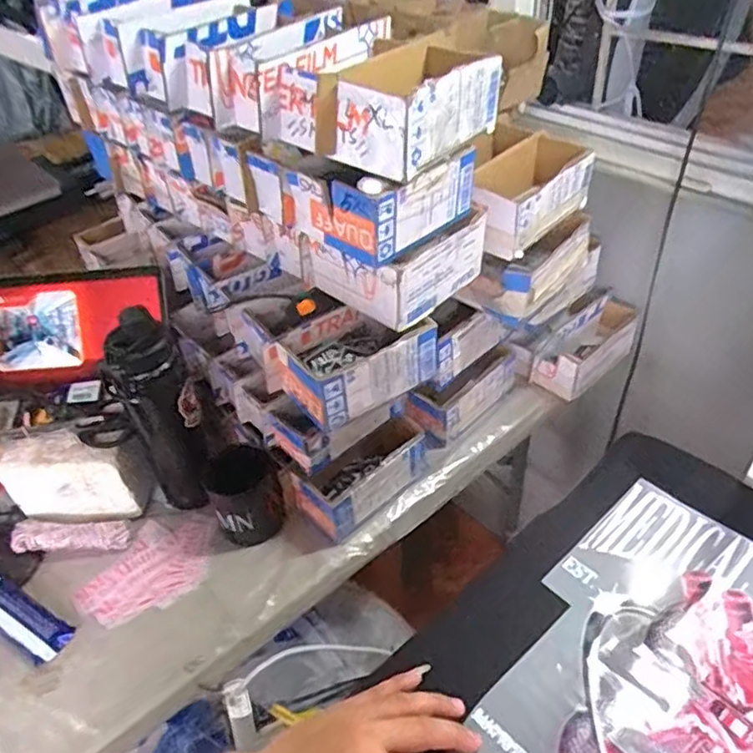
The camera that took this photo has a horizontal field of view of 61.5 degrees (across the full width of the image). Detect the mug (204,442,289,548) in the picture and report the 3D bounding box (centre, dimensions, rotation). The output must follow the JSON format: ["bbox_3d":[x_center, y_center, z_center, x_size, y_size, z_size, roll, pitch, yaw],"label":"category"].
[{"bbox_3d":[-0.163,0.142,0.781,0.084,0.092,0.099,-20,44,-17],"label":"mug"}]

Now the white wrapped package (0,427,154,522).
[{"bbox_3d":[-0.372,0.128,0.786,0.169,0.105,0.060,0,42,5],"label":"white wrapped package"}]

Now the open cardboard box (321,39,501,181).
[{"bbox_3d":[0.042,-0.270,0.622,0.099,0.073,0.187,27,51,30],"label":"open cardboard box"}]

